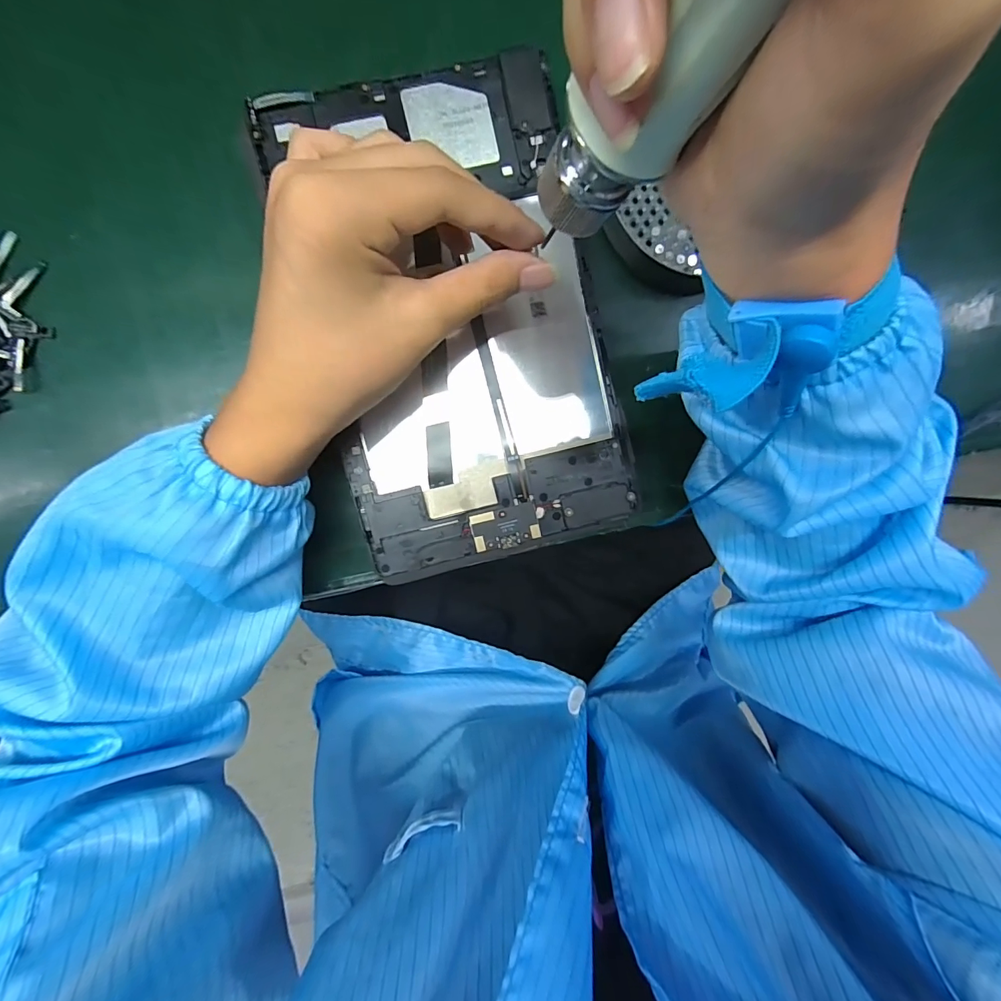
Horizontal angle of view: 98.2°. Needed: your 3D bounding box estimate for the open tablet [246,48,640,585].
[{"bbox_3d":[-0.023,-0.091,0.230,0.147,0.009,0.243,-14,97,-3],"label":"open tablet"}]

